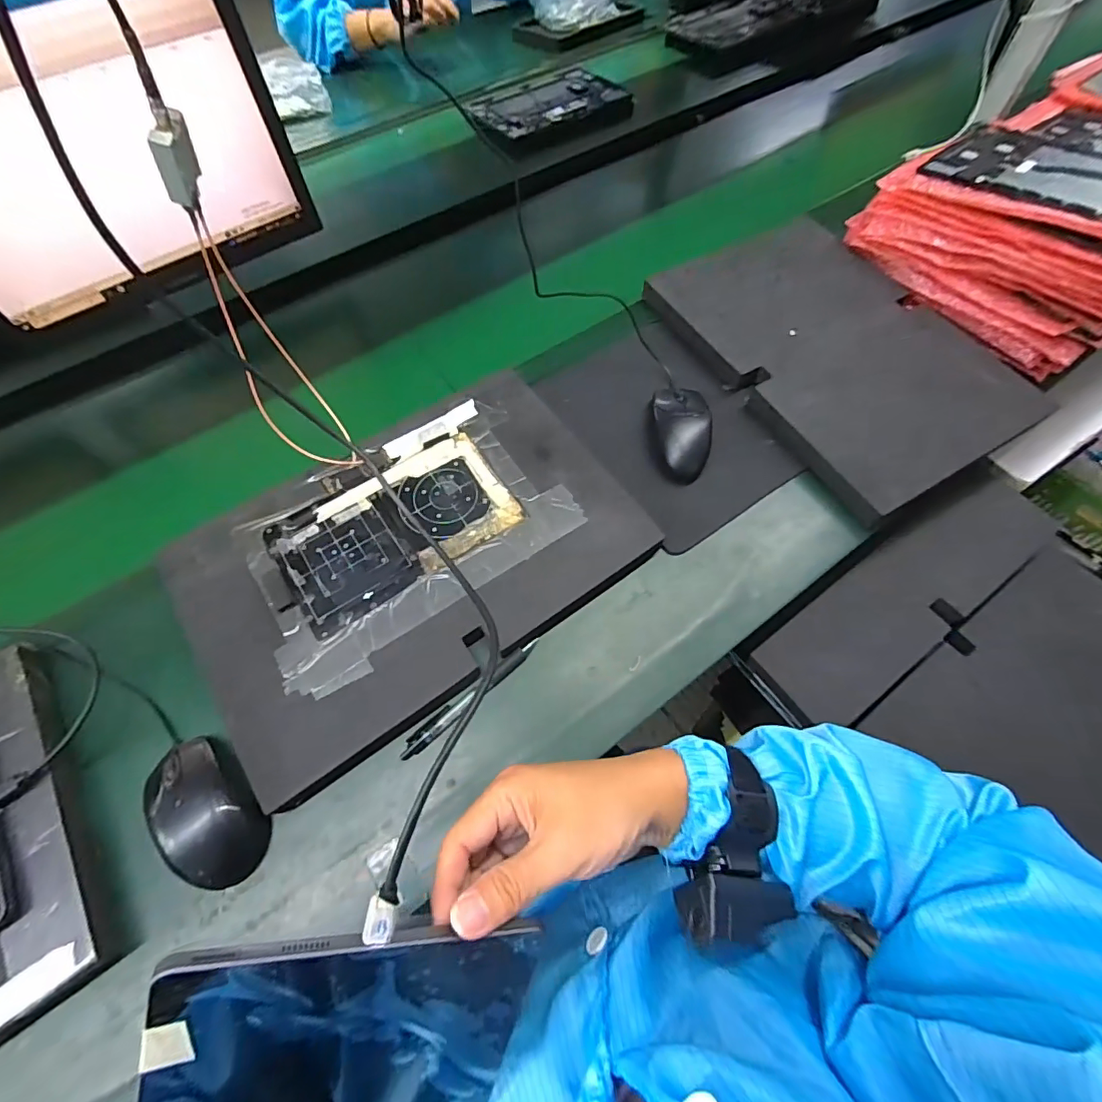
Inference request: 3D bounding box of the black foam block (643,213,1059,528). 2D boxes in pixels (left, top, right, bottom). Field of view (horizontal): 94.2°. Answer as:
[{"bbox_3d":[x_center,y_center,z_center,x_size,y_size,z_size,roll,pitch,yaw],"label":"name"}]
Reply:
[{"bbox_3d":[0.326,-0.240,0.591,0.271,0.048,0.394,-28,68,-15],"label":"black foam block"}]

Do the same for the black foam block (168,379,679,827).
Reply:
[{"bbox_3d":[-0.122,0.000,0.479,0.387,0.028,0.258,-32,69,-16],"label":"black foam block"}]

